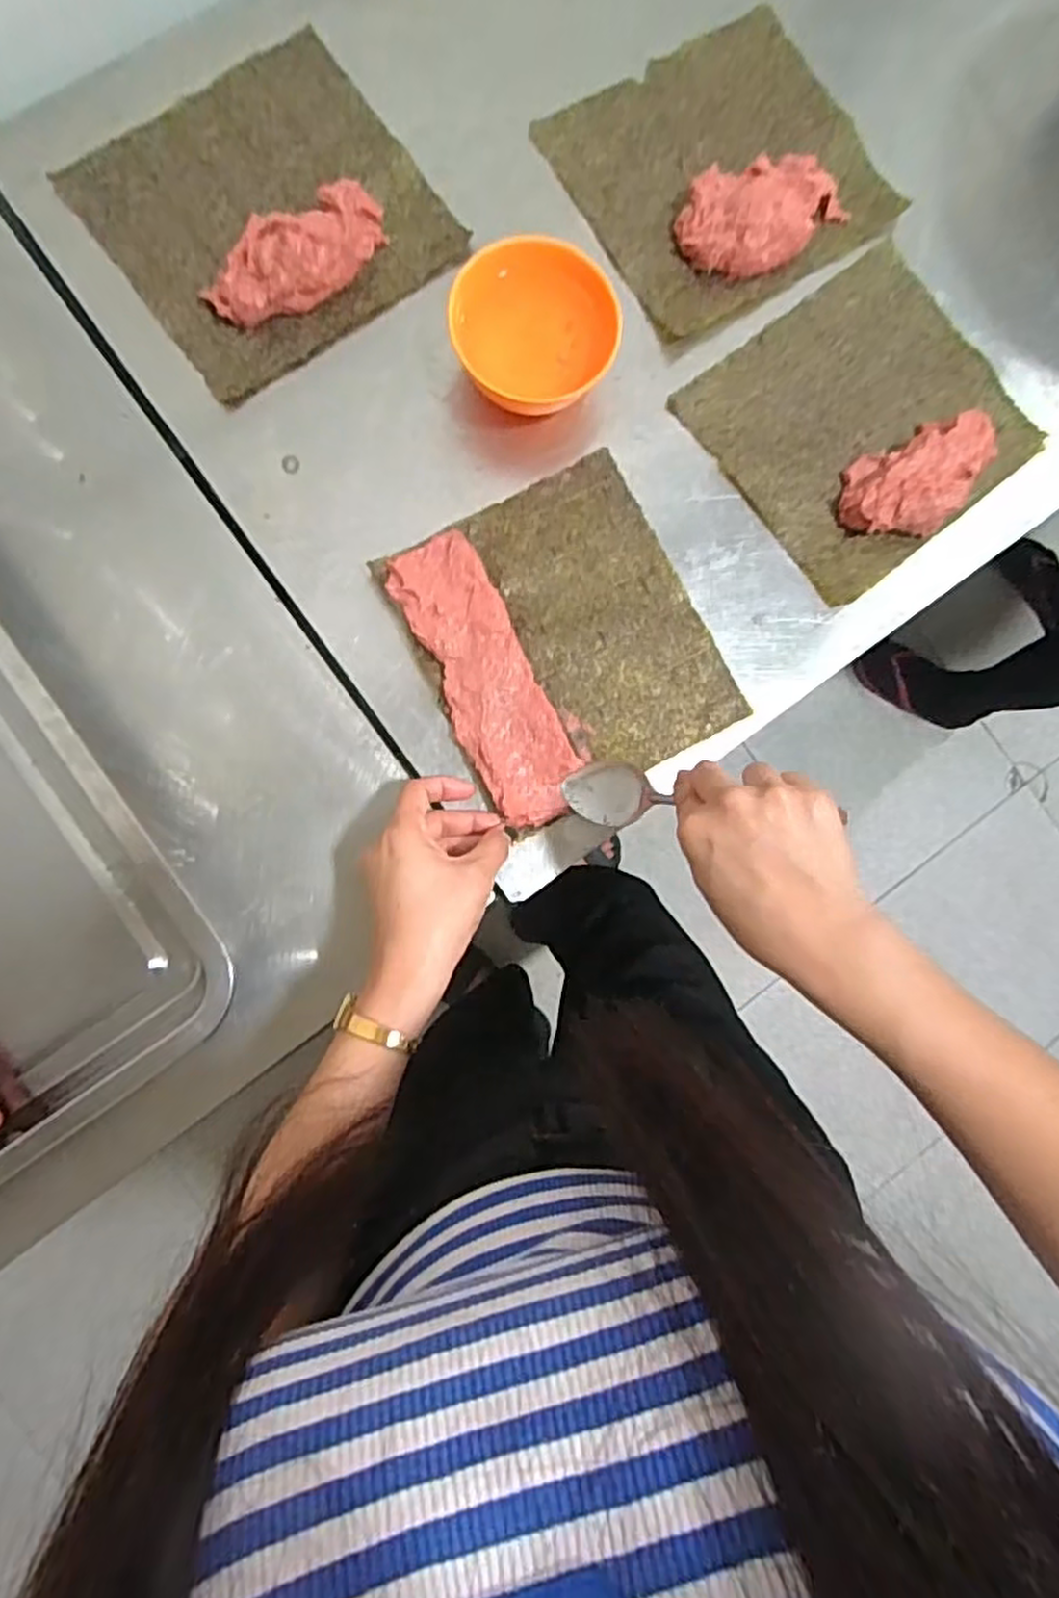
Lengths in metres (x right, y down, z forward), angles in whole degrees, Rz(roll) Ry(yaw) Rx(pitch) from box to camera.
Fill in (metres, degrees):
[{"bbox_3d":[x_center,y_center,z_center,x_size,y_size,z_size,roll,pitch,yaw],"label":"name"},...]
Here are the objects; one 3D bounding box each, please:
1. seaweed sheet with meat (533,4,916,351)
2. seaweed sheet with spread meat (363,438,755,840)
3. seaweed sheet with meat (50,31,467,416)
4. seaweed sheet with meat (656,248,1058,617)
[{"bbox_3d":[0.136,-0.441,0.510,0.198,0.030,0.181,-33,89,-6],"label":"seaweed sheet with meat"},{"bbox_3d":[0.022,-0.104,0.481,0.176,0.014,0.198,-28,89,-8],"label":"seaweed sheet with spread meat"},{"bbox_3d":[-0.170,-0.385,0.474,0.196,0.037,0.185,-37,89,-6],"label":"seaweed sheet with meat"},{"bbox_3d":[0.234,-0.264,0.506,0.201,0.033,0.182,-38,90,-6],"label":"seaweed sheet with meat"}]

